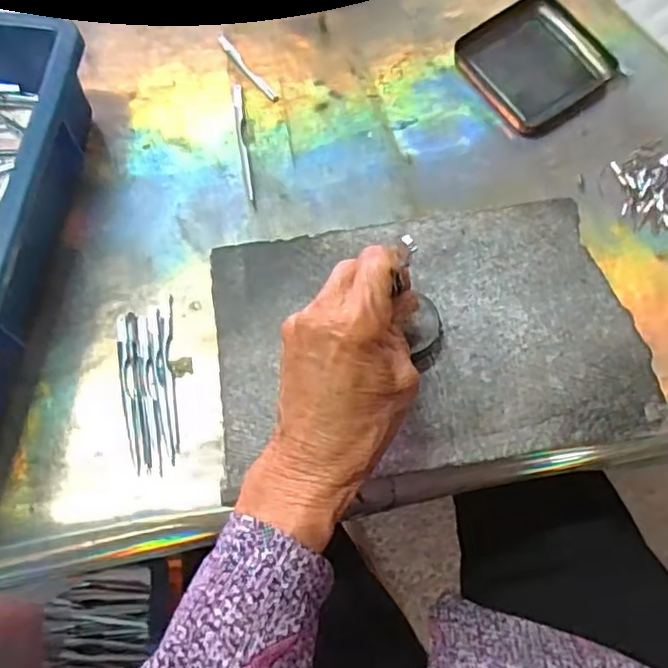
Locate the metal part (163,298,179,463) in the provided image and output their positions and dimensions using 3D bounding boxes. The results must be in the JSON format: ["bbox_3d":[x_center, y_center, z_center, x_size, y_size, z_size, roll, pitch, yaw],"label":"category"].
[{"bbox_3d":[-0.109,0.028,0.411,0.007,0.004,0.113,-7,71,-2],"label":"metal part"}]

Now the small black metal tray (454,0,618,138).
[{"bbox_3d":[0.160,-0.212,0.488,0.094,0.018,0.100,-34,74,-11],"label":"small black metal tray"}]

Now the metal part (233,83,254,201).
[{"bbox_3d":[-0.069,-0.147,0.468,0.007,0.004,0.103,-8,71,-1],"label":"metal part"}]

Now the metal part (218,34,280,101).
[{"bbox_3d":[-0.070,-0.212,0.490,0.010,0.004,0.083,-35,74,-9],"label":"metal part"}]

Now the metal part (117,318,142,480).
[{"bbox_3d":[-0.134,0.037,0.405,0.009,0.004,0.106,-12,71,-4],"label":"metal part"}]

